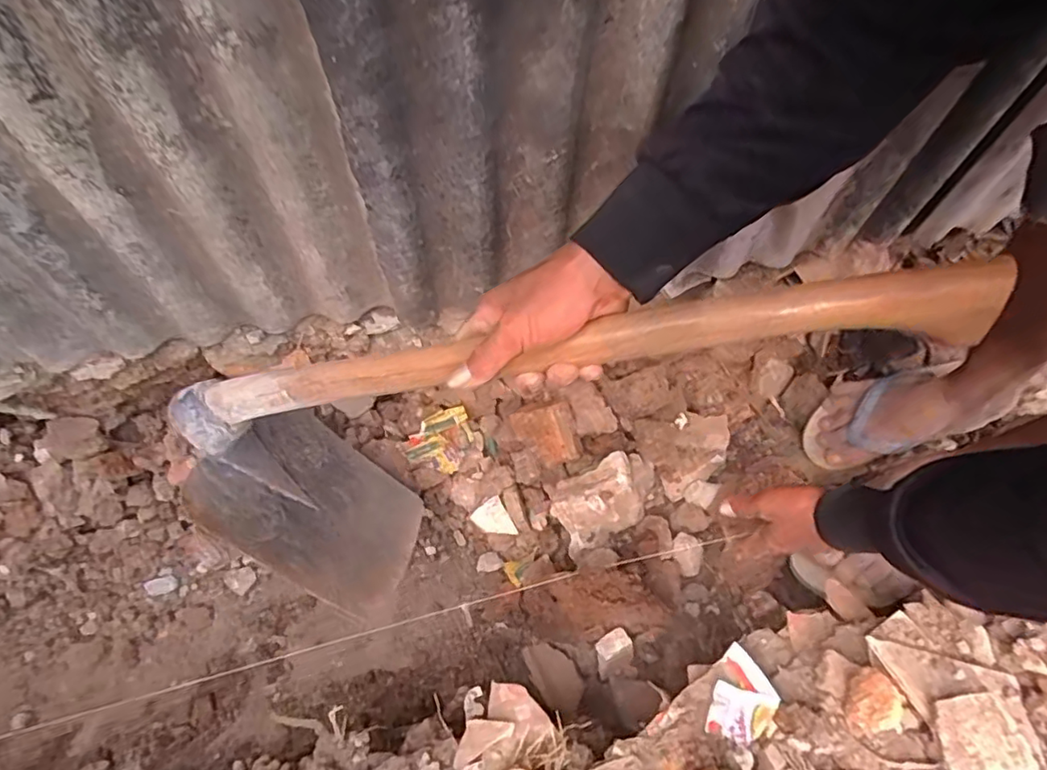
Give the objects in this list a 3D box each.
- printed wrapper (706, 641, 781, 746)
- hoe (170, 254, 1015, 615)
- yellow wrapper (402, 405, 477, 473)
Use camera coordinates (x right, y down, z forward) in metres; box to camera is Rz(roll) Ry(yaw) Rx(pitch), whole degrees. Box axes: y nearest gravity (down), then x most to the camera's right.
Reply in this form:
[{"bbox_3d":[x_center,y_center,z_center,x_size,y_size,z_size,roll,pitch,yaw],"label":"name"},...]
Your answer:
[{"bbox_3d":[0.175,0.250,0.448,0.048,0.012,0.069,16,47,40],"label":"printed wrapper"},{"bbox_3d":[0.015,0.033,0.476,0.604,0.235,0.178,-19,63,20],"label":"hoe"},{"bbox_3d":[-0.106,0.075,0.713,0.088,0.036,0.068,-21,67,-12],"label":"yellow wrapper"}]

